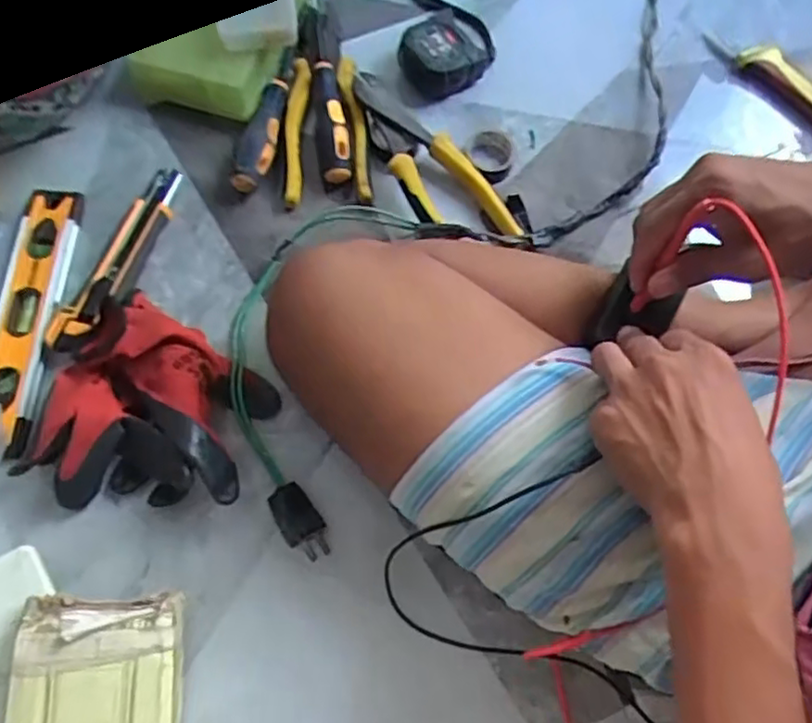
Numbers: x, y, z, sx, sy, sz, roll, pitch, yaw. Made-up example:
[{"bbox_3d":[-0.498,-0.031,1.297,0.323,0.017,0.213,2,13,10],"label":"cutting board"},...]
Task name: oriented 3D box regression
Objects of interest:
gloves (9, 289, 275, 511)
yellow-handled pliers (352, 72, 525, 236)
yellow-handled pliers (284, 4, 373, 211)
[{"bbox_3d":[-0.174,0.037,0.468,0.141,0.065,0.142,1,72,-2],"label":"gloves"},{"bbox_3d":[0.016,-0.159,0.546,0.068,0.038,0.177,-36,76,-12],"label":"yellow-handled pliers"},{"bbox_3d":[-0.067,-0.208,0.551,0.068,0.032,0.154,-4,89,-1],"label":"yellow-handled pliers"}]

